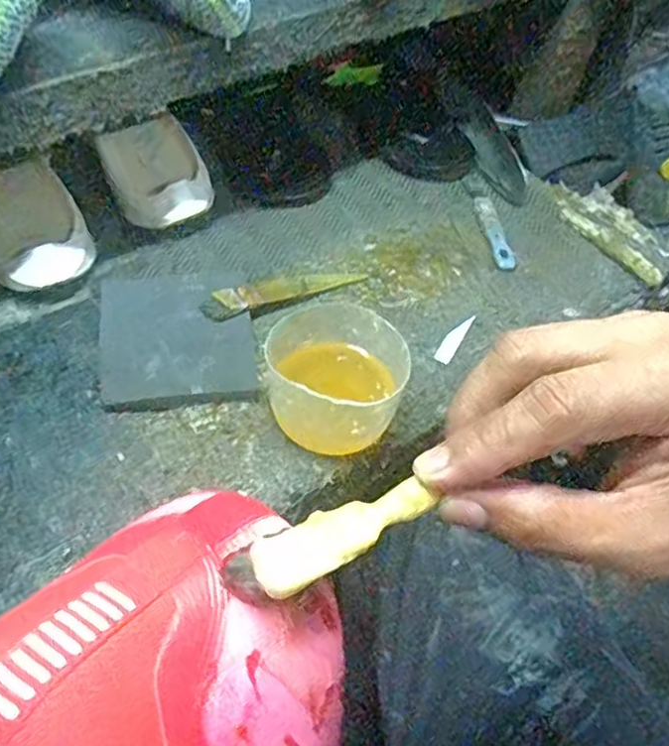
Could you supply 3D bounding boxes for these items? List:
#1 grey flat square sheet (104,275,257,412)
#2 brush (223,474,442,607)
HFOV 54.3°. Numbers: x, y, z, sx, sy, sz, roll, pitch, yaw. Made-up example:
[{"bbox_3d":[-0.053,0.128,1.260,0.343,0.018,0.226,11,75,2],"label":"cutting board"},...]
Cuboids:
[{"bbox_3d":[-0.125,-0.028,0.520,0.117,0.023,0.126,-6,57,-8],"label":"grey flat square sheet"},{"bbox_3d":[0.002,0.046,0.181,0.068,0.013,0.016,-15,55,-41],"label":"brush"}]

